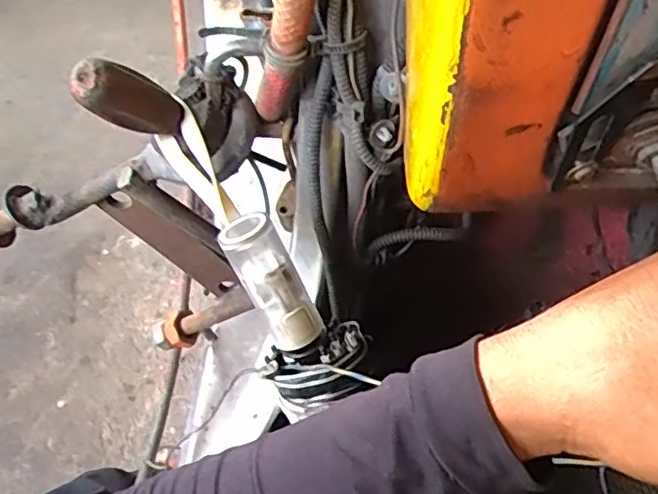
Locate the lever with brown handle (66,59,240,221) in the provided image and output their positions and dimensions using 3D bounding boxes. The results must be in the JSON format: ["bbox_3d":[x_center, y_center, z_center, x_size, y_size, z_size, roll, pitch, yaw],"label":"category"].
[{"bbox_3d":[-0.084,-0.058,0.347,0.032,0.131,0.025,-48,56,-1],"label":"lever with brown handle"}]

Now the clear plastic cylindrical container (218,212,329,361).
[{"bbox_3d":[-0.031,0.025,0.370,0.024,0.091,0.028,3,37,48],"label":"clear plastic cylindrical container"}]

